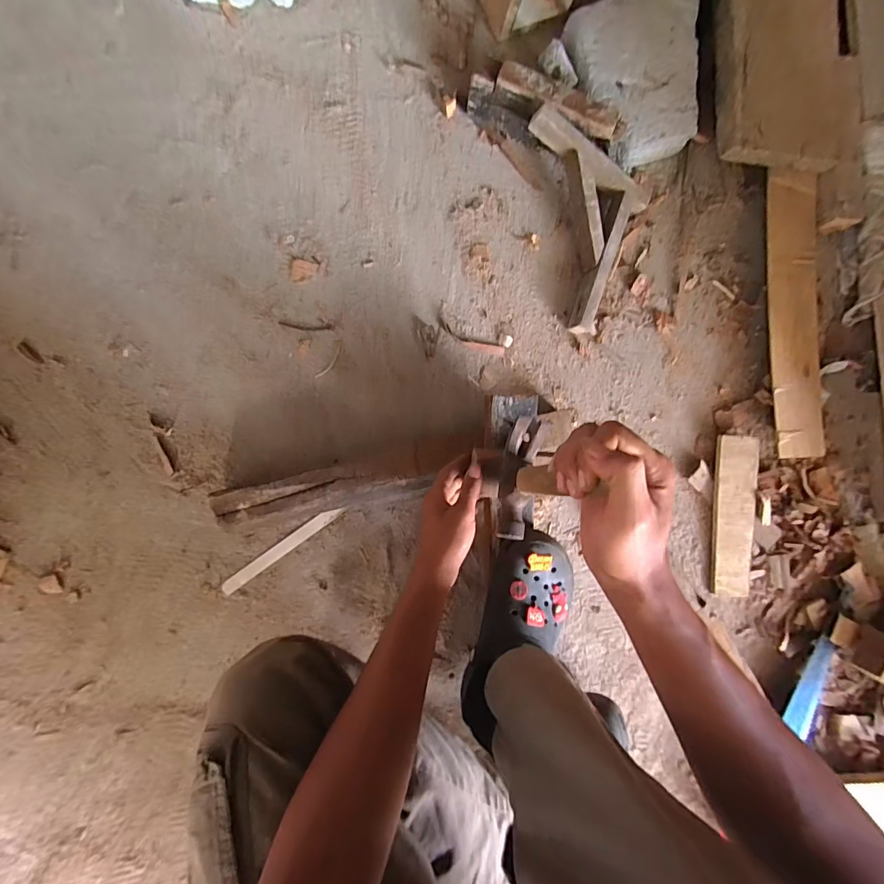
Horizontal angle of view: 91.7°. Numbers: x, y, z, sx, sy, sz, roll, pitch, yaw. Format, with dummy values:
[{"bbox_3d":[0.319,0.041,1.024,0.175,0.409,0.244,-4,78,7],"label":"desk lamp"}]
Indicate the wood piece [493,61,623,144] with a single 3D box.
[{"bbox_3d":[0.155,-0.439,0.555,0.174,0.027,0.034,23,86,-6],"label":"wood piece"}]

